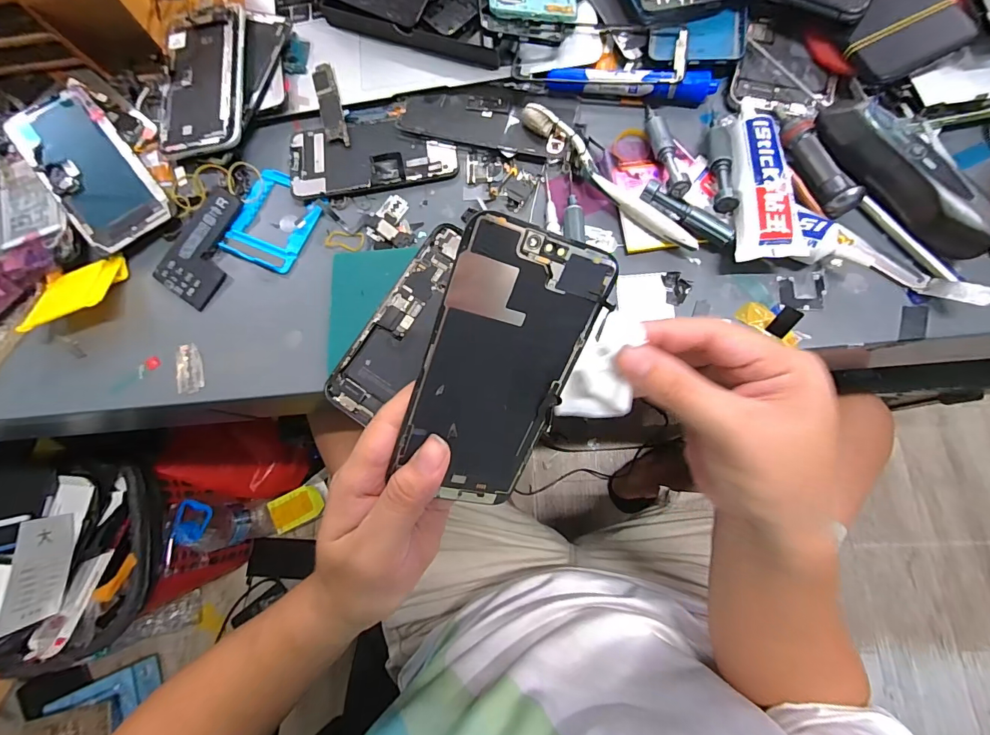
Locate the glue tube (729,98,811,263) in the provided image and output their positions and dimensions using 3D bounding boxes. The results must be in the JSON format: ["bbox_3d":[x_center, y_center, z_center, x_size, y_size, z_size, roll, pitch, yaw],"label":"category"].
[{"bbox_3d":[0.195,-0.142,0.307,0.043,0.025,0.134,-1,77,5],"label":"glue tube"}]

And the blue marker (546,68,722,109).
[{"bbox_3d":[0.112,-0.235,0.345,0.135,0.013,0.022,8,78,7],"label":"blue marker"}]

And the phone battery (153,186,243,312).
[{"bbox_3d":[-0.244,-0.103,0.355,0.056,0.004,0.095,29,81,11],"label":"phone battery"}]

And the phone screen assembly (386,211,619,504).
[{"bbox_3d":[-0.001,0.007,0.213,0.074,0.005,0.151,14,114,-18],"label":"phone screen assembly"}]

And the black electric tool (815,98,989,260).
[{"bbox_3d":[0.288,-0.136,0.294,0.038,0.035,0.141,-36,76,-4],"label":"black electric tool"}]

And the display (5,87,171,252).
[{"bbox_3d":[-0.349,-0.173,0.361,0.068,0.010,0.152,-37,88,-12],"label":"display"}]

